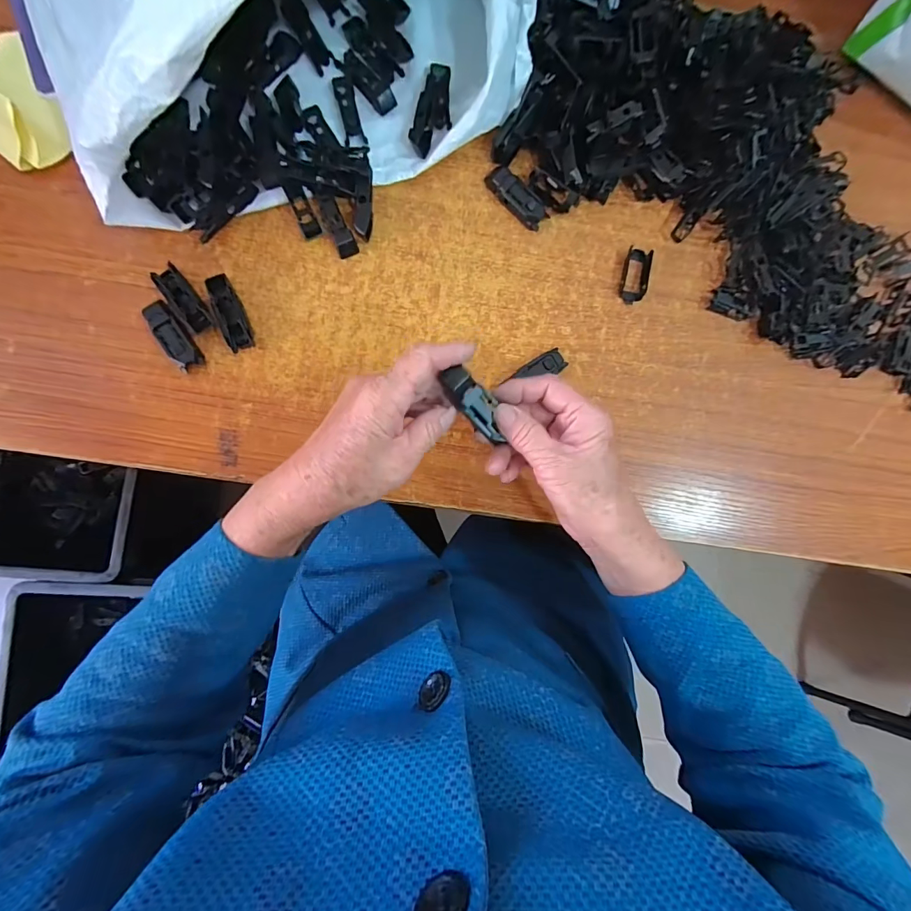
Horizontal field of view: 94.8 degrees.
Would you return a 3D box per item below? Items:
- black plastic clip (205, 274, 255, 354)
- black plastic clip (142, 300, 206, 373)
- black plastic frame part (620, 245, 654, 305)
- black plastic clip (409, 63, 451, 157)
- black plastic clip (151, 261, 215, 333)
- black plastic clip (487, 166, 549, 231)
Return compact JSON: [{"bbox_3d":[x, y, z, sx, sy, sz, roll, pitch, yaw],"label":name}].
[{"bbox_3d":[-0.197,-0.124,0.367,0.021,0.014,0.064,-21,90,-3],"label":"black plastic clip"},{"bbox_3d":[-0.244,-0.103,0.362,0.023,0.016,0.061,-33,91,-3],"label":"black plastic clip"},{"bbox_3d":[0.169,-0.169,0.391,0.023,0.012,0.054,11,89,-3],"label":"black plastic frame part"},{"bbox_3d":[-0.017,-0.312,0.378,0.031,0.018,0.081,15,88,-3],"label":"black plastic clip"},{"bbox_3d":[-0.236,-0.135,0.365,0.022,0.014,0.058,-38,91,-3],"label":"black plastic clip"},{"bbox_3d":[0.057,-0.239,0.386,0.065,0.013,0.025,43,87,-2],"label":"black plastic clip"}]

